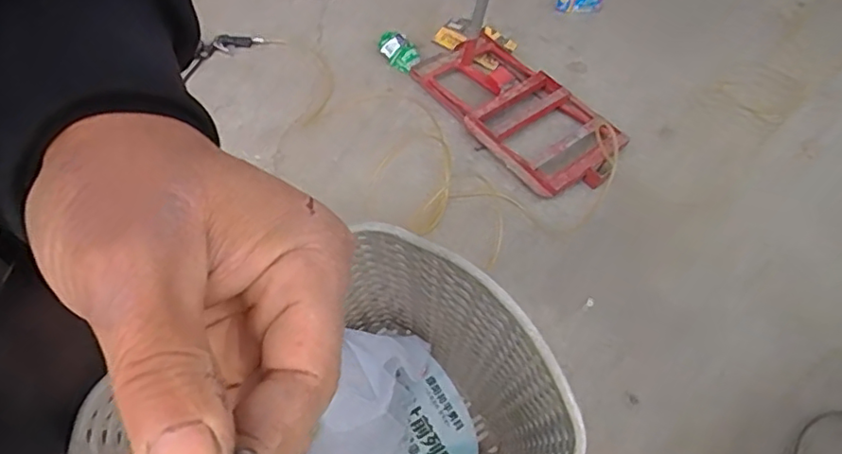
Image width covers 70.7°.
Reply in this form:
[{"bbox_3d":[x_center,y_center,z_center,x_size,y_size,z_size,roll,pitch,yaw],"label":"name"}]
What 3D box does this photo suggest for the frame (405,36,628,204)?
[{"bbox_3d":[0.274,-0.340,1.691,0.321,0.102,0.644,-32,63,-25],"label":"frame"}]

